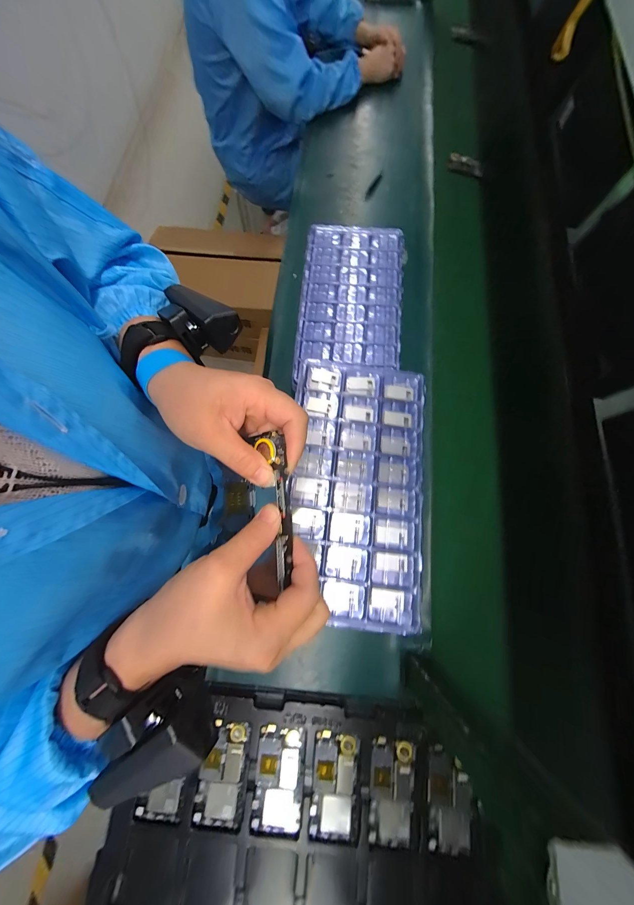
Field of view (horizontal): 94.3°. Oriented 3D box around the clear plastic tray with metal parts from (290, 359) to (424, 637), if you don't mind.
[{"bbox_3d":[0.062,0.045,0.440,0.192,0.022,0.386,5,77,0],"label":"clear plastic tray with metal parts"}]

